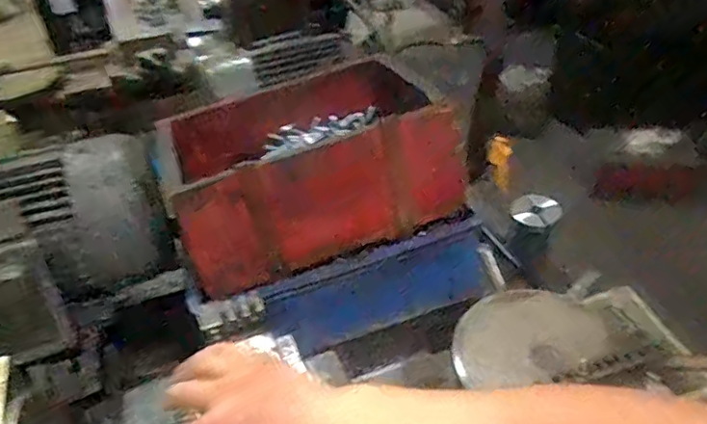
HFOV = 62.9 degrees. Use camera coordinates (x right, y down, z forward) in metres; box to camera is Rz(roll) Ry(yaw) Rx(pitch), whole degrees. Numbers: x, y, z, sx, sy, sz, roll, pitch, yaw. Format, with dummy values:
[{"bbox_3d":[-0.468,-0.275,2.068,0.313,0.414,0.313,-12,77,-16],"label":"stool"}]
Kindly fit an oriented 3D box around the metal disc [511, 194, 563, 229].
[{"bbox_3d":[0.268,-0.002,0.847,0.062,0.014,0.074,-42,44,-16],"label":"metal disc"}]

